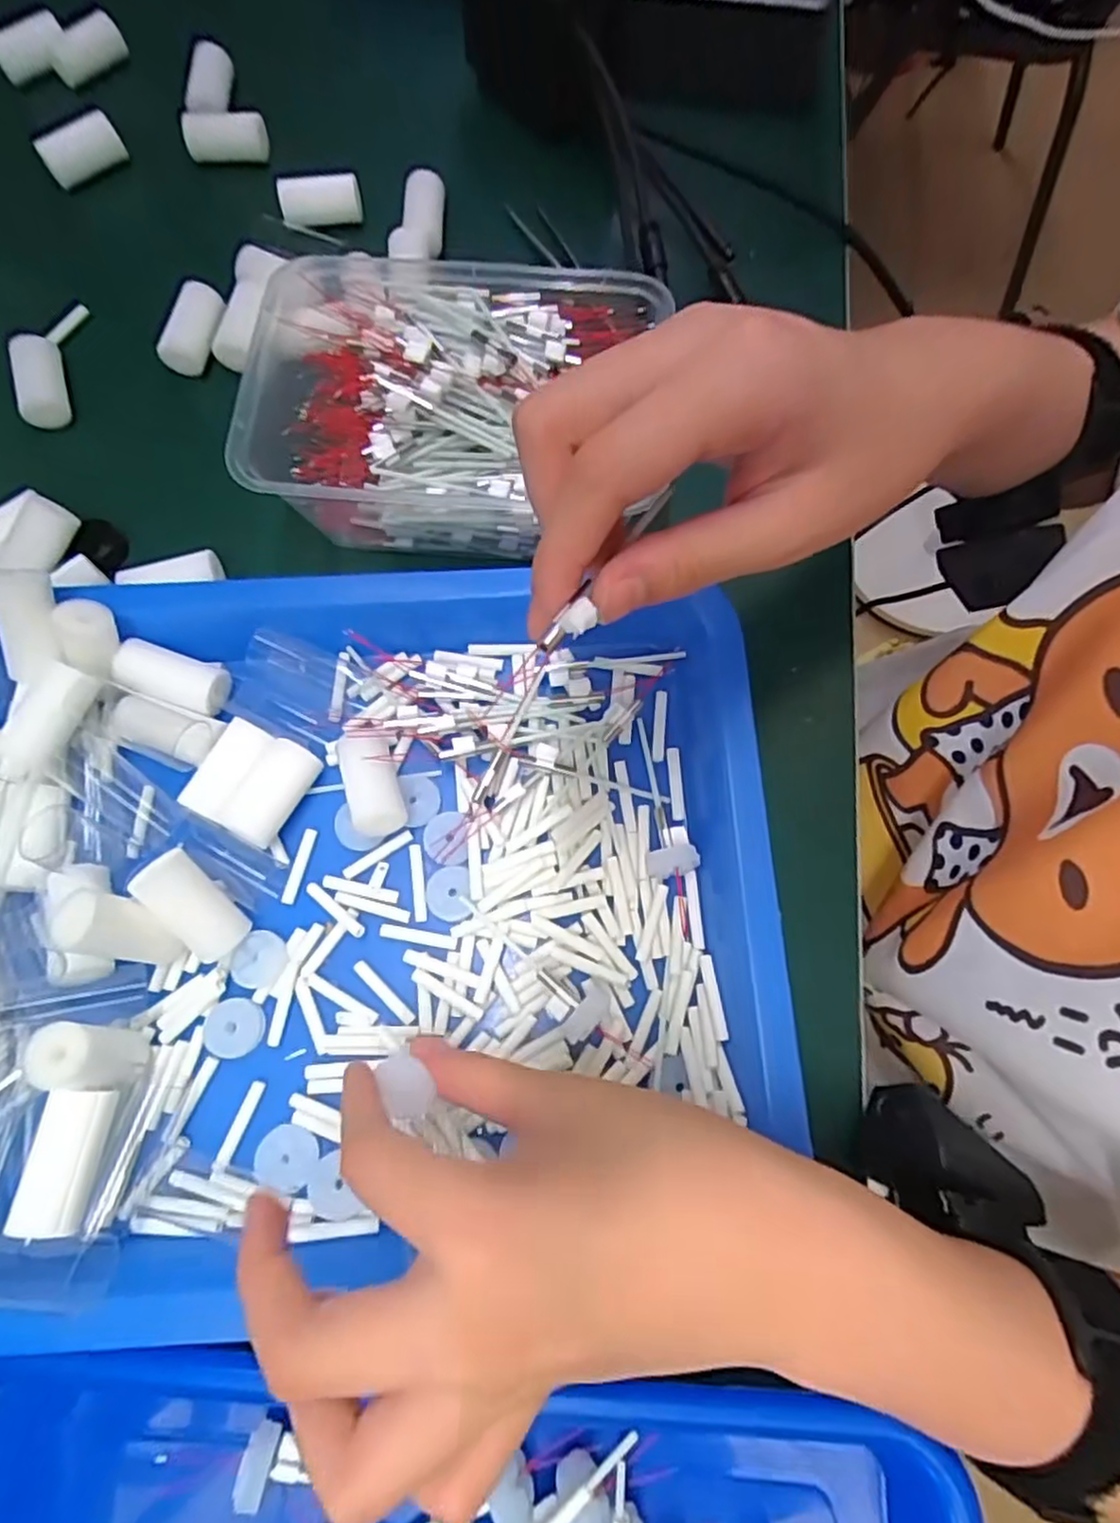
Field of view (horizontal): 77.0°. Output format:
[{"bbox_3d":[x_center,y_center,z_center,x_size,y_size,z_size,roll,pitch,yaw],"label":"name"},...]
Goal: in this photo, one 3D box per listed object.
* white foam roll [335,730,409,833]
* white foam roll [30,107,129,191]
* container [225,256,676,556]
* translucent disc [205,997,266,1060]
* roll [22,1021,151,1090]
[{"bbox_3d":[-0.073,0.007,0.278,0.019,0.024,0.045,-18,75,-5],"label":"white foam roll"},{"bbox_3d":[-0.255,-0.325,0.375,0.042,0.023,0.016,-23,77,-8],"label":"white foam roll"},{"bbox_3d":[-0.044,-0.152,0.303,0.167,0.054,0.112,-4,74,-2],"label":"container"},{"bbox_3d":[-0.121,0.099,0.262,0.021,0.004,0.020,0,74,0],"label":"translucent disc"},{"bbox_3d":[-0.157,0.100,0.241,0.019,0.044,0.022,-4,74,-2],"label":"roll"}]

